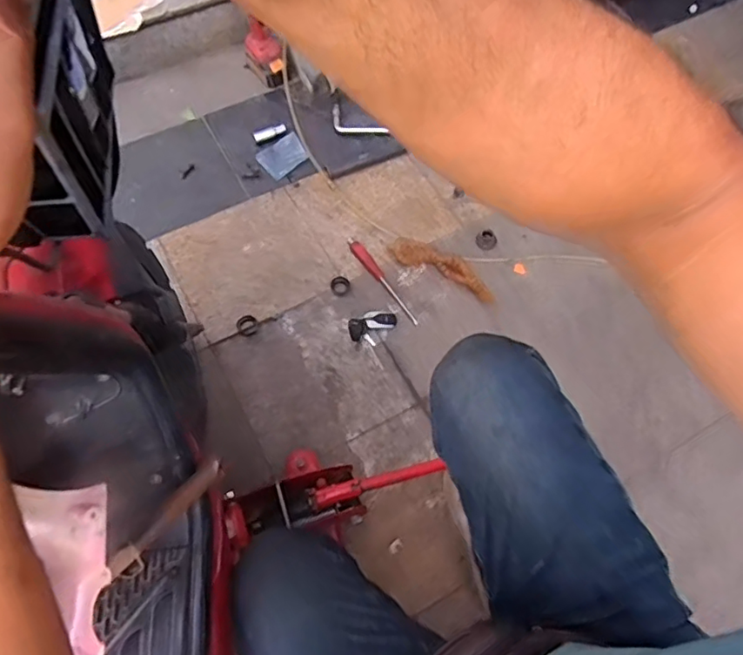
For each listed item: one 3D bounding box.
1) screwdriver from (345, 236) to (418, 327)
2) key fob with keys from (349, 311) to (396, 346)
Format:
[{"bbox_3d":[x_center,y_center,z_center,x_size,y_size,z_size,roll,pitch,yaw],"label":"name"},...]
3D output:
[{"bbox_3d":[0.023,-0.100,1.174,0.031,0.019,0.238,-31,65,-16],"label":"screwdriver"},{"bbox_3d":[0.004,-0.003,1.128,0.097,0.014,0.064,-24,64,-13],"label":"key fob with keys"}]

